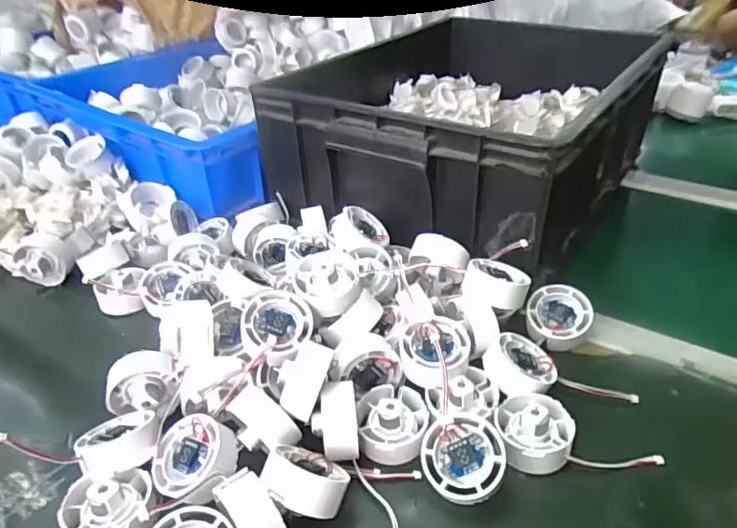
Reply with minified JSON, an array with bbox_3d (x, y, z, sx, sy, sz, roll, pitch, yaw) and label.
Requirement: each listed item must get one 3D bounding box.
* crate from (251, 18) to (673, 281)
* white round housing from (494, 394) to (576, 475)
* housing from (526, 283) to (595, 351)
[{"bbox_3d":[0.134,-0.189,0.698,0.362,0.154,0.468,20,41,29],"label":"crate"},{"bbox_3d":[0.118,0.118,0.382,0.053,0.028,0.057,-2,35,1],"label":"white round housing"},{"bbox_3d":[0.169,0.047,0.474,0.050,0.022,0.058,14,62,19],"label":"housing"}]

